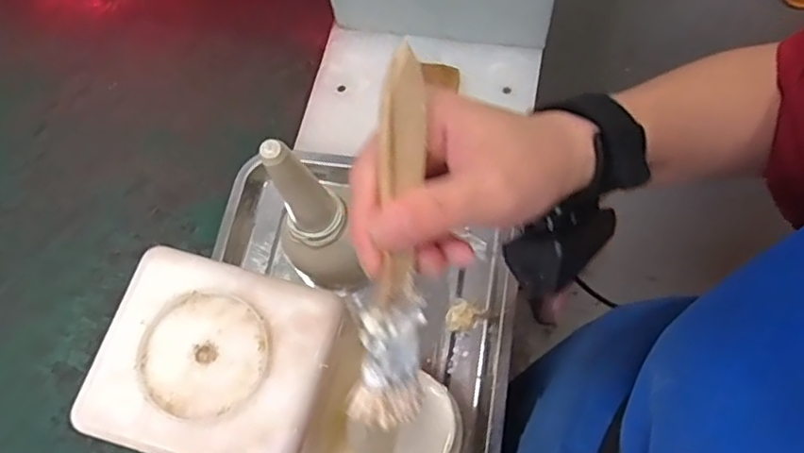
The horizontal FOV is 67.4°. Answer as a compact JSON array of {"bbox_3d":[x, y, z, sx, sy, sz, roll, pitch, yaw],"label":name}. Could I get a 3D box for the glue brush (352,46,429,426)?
[{"bbox_3d":[-0.001,0.009,0.227,0.026,0.018,0.140,7,103,6],"label":"glue brush"}]

